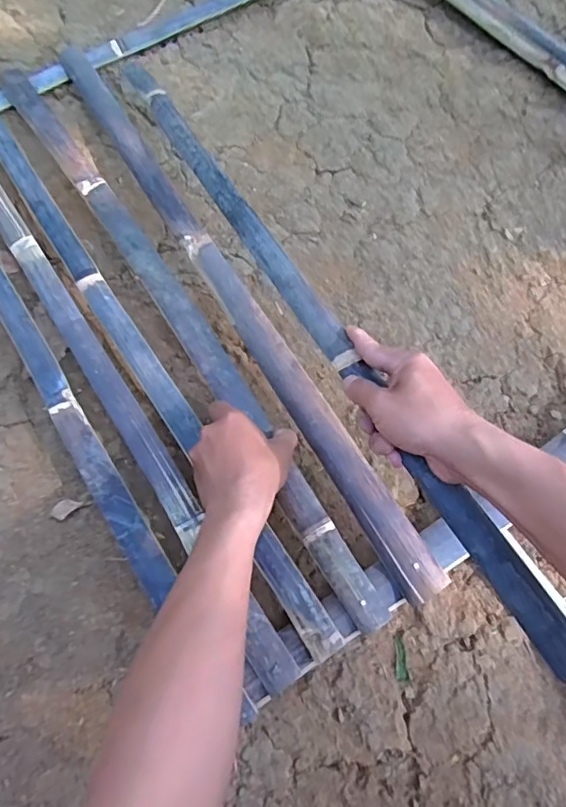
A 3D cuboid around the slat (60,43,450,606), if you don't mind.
[{"bbox_3d":[-0.084,-0.168,0.629,0.038,0.017,0.867,-29,71,-11],"label":"slat"}]

